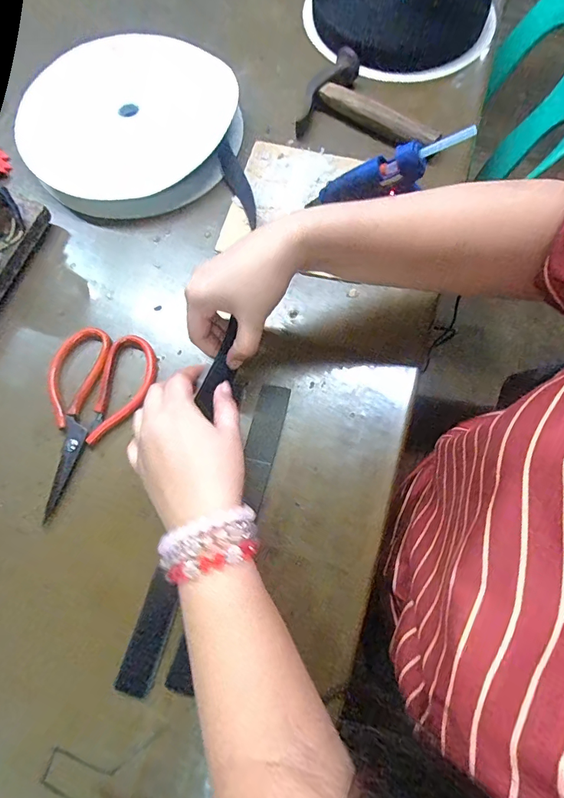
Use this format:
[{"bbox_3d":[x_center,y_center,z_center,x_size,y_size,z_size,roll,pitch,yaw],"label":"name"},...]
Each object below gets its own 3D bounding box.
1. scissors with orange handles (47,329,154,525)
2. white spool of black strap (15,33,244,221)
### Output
[{"bbox_3d":[-0.188,0.010,0.363,0.083,0.019,0.172,24,73,10],"label":"scissors with orange handles"},{"bbox_3d":[-0.172,-0.313,0.458,0.228,0.054,0.221,-1,71,2],"label":"white spool of black strap"}]

